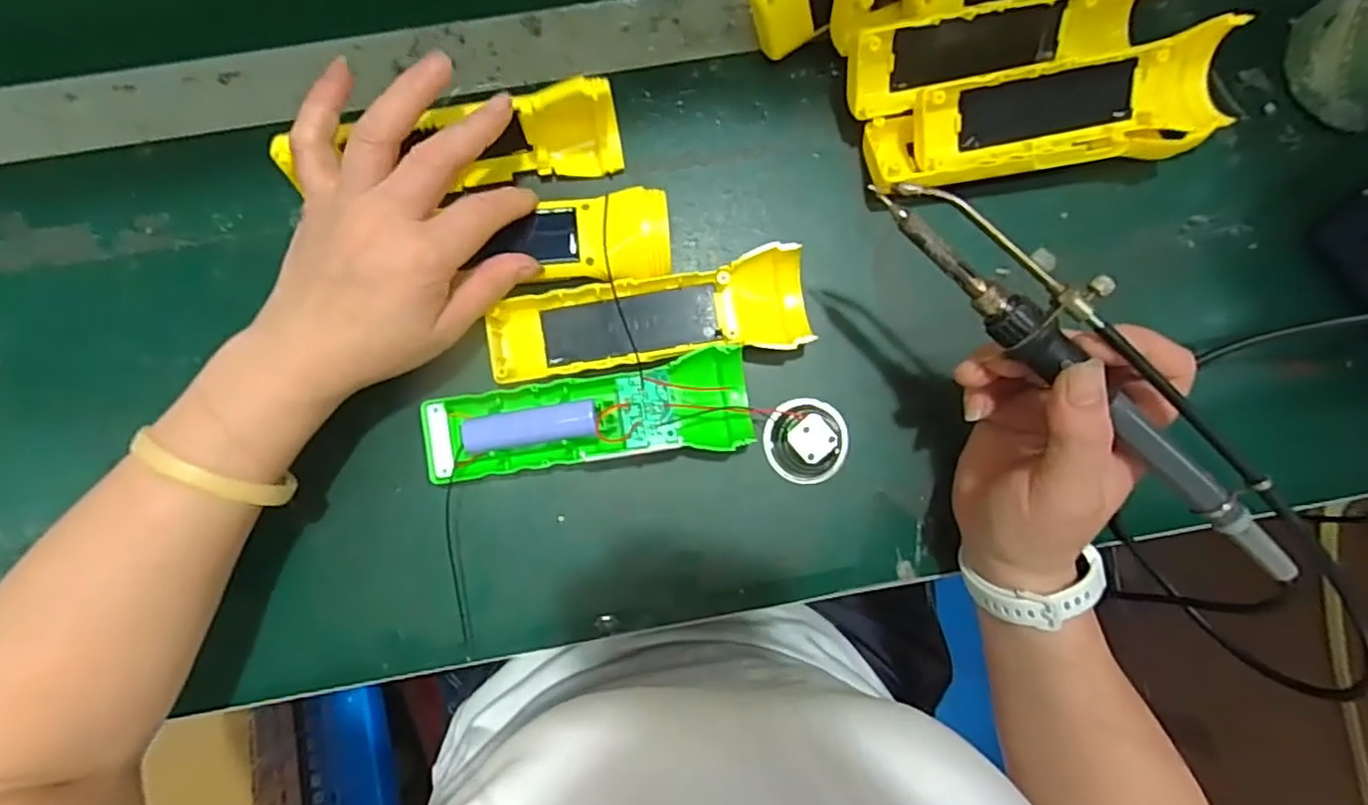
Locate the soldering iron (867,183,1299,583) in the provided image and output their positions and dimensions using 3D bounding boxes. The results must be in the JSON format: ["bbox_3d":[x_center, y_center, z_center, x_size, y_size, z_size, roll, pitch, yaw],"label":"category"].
[{"bbox_3d":[0.160,-0.014,0.252,0.206,0.020,0.033,43,87,1],"label":"soldering iron"}]

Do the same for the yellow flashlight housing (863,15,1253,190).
[{"bbox_3d":[0.193,-0.145,0.344,0.194,0.038,0.056,-13,87,-2],"label":"yellow flashlight housing"}]

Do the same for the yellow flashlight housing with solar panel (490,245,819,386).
[{"bbox_3d":[-0.017,-0.044,0.338,0.162,0.026,0.050,-7,87,-2],"label":"yellow flashlight housing with solar panel"}]

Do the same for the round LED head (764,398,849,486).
[{"bbox_3d":[0.065,0.020,0.336,0.043,0.024,0.044,0,87,-1],"label":"round LED head"}]

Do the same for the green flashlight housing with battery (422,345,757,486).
[{"bbox_3d":[-0.048,0.008,0.332,0.163,0.027,0.047,-9,87,-2],"label":"green flashlight housing with battery"}]

